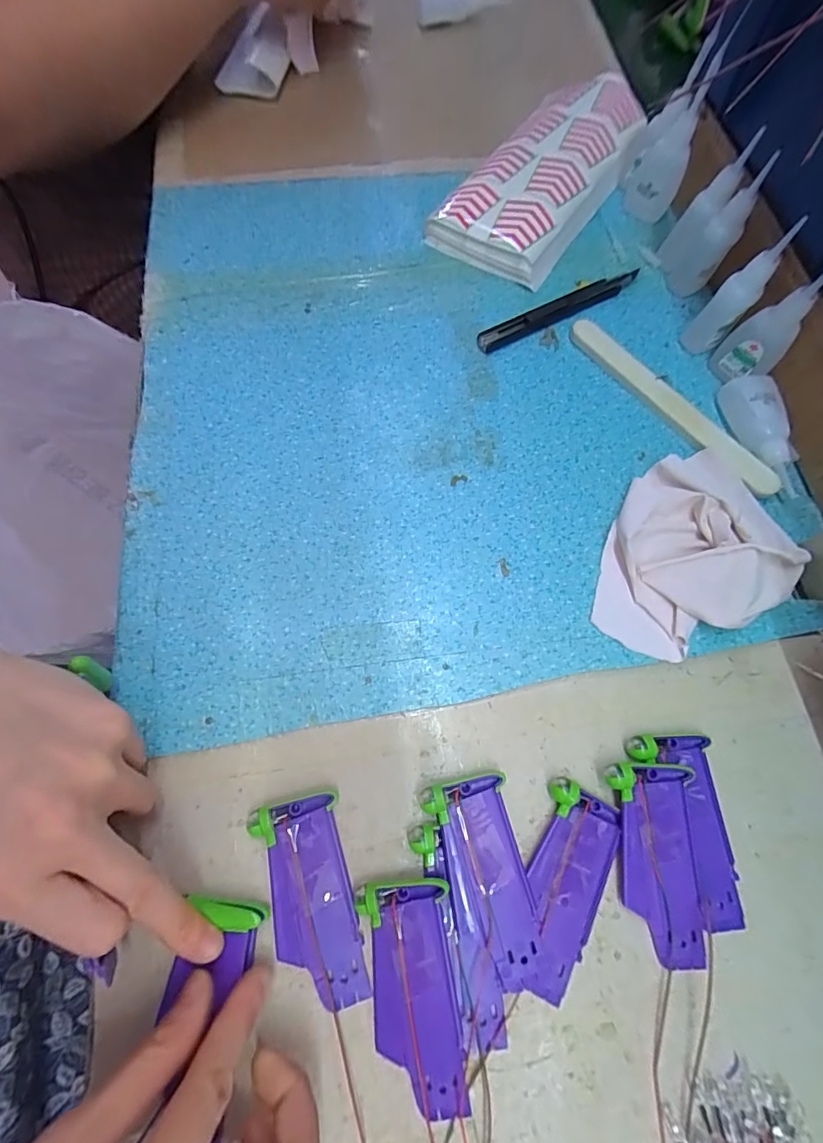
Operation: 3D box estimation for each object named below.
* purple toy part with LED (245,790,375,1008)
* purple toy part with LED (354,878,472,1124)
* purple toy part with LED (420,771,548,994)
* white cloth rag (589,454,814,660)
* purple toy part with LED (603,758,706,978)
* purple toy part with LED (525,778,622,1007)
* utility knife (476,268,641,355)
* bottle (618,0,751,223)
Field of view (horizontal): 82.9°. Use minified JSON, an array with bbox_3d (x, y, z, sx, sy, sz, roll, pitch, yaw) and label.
[{"bbox_3d":[-0.049,0.157,0.222,0.040,0.008,0.089,-13,71,-6],"label":"purple toy part with LED"},{"bbox_3d":[0.000,0.190,0.210,0.041,0.011,0.089,-5,71,-3],"label":"purple toy part with LED"},{"bbox_3d":[0.035,0.147,0.226,0.040,0.014,0.087,-10,71,-5],"label":"purple toy part with LED"},{"bbox_3d":[0.174,-0.012,0.278,0.101,0.027,0.133,19,71,6],"label":"white cloth rag"},{"bbox_3d":[0.121,0.143,0.229,0.040,0.014,0.088,1,70,-1],"label":"purple toy part with LED"},{"bbox_3d":[0.075,0.154,0.227,0.037,0.008,0.090,23,72,7],"label":"purple toy part with LED"},{"bbox_3d":[0.113,-0.197,0.351,0.142,0.007,0.016,-28,73,-10],"label":"utility knife"},{"bbox_3d":[0.197,-0.336,0.352,0.044,0.105,0.041,19,71,5],"label":"bottle"}]

